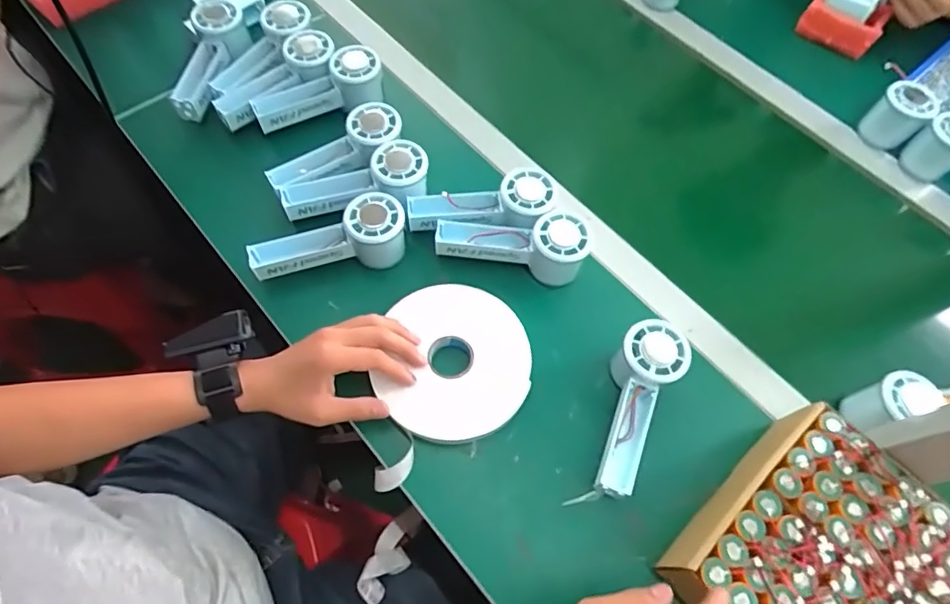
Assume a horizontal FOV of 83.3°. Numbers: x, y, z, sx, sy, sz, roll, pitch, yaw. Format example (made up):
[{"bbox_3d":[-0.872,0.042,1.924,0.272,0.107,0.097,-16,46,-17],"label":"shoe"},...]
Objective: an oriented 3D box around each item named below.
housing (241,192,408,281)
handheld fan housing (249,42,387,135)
[{"bbox_3d":[-0.143,-0.061,0.525,0.148,0.049,0.053,-11,63,-8],"label":"housing"},{"bbox_3d":[-0.178,-0.242,0.606,0.147,0.049,0.050,-20,65,-12],"label":"handheld fan housing"}]

